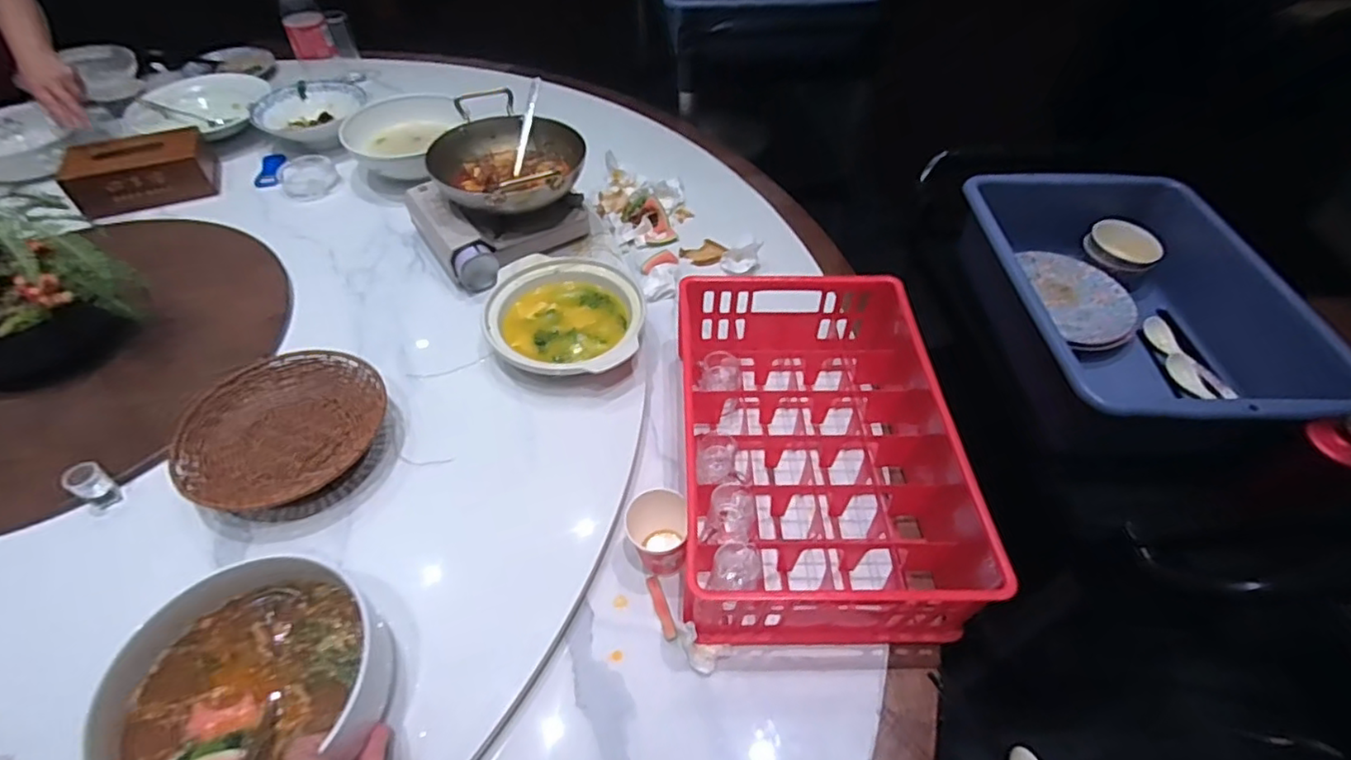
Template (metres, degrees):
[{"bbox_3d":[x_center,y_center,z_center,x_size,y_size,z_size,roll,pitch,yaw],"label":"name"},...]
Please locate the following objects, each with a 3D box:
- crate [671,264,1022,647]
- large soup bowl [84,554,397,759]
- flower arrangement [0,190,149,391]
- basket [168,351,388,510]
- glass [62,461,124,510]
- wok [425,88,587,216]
[{"bbox_3d":[0.174,0.070,0.794,0.323,0.147,0.470,1,49,-2],"label":"crate"},{"bbox_3d":[-0.403,0.275,0.593,0.221,0.083,0.242,1,49,-1],"label":"large soup bowl"},{"bbox_3d":[-0.876,-0.110,0.844,0.246,0.231,0.216,30,55,21],"label":"flower arrangement"},{"bbox_3d":[-0.495,0.070,0.807,0.232,0.062,0.228,-15,54,-17],"label":"basket"},{"bbox_3d":[-0.698,0.129,0.753,0.034,0.059,0.035,26,53,19],"label":"glass"},{"bbox_3d":[-0.280,-0.379,1.060,0.254,0.087,0.276,-16,54,-17],"label":"wok"}]

